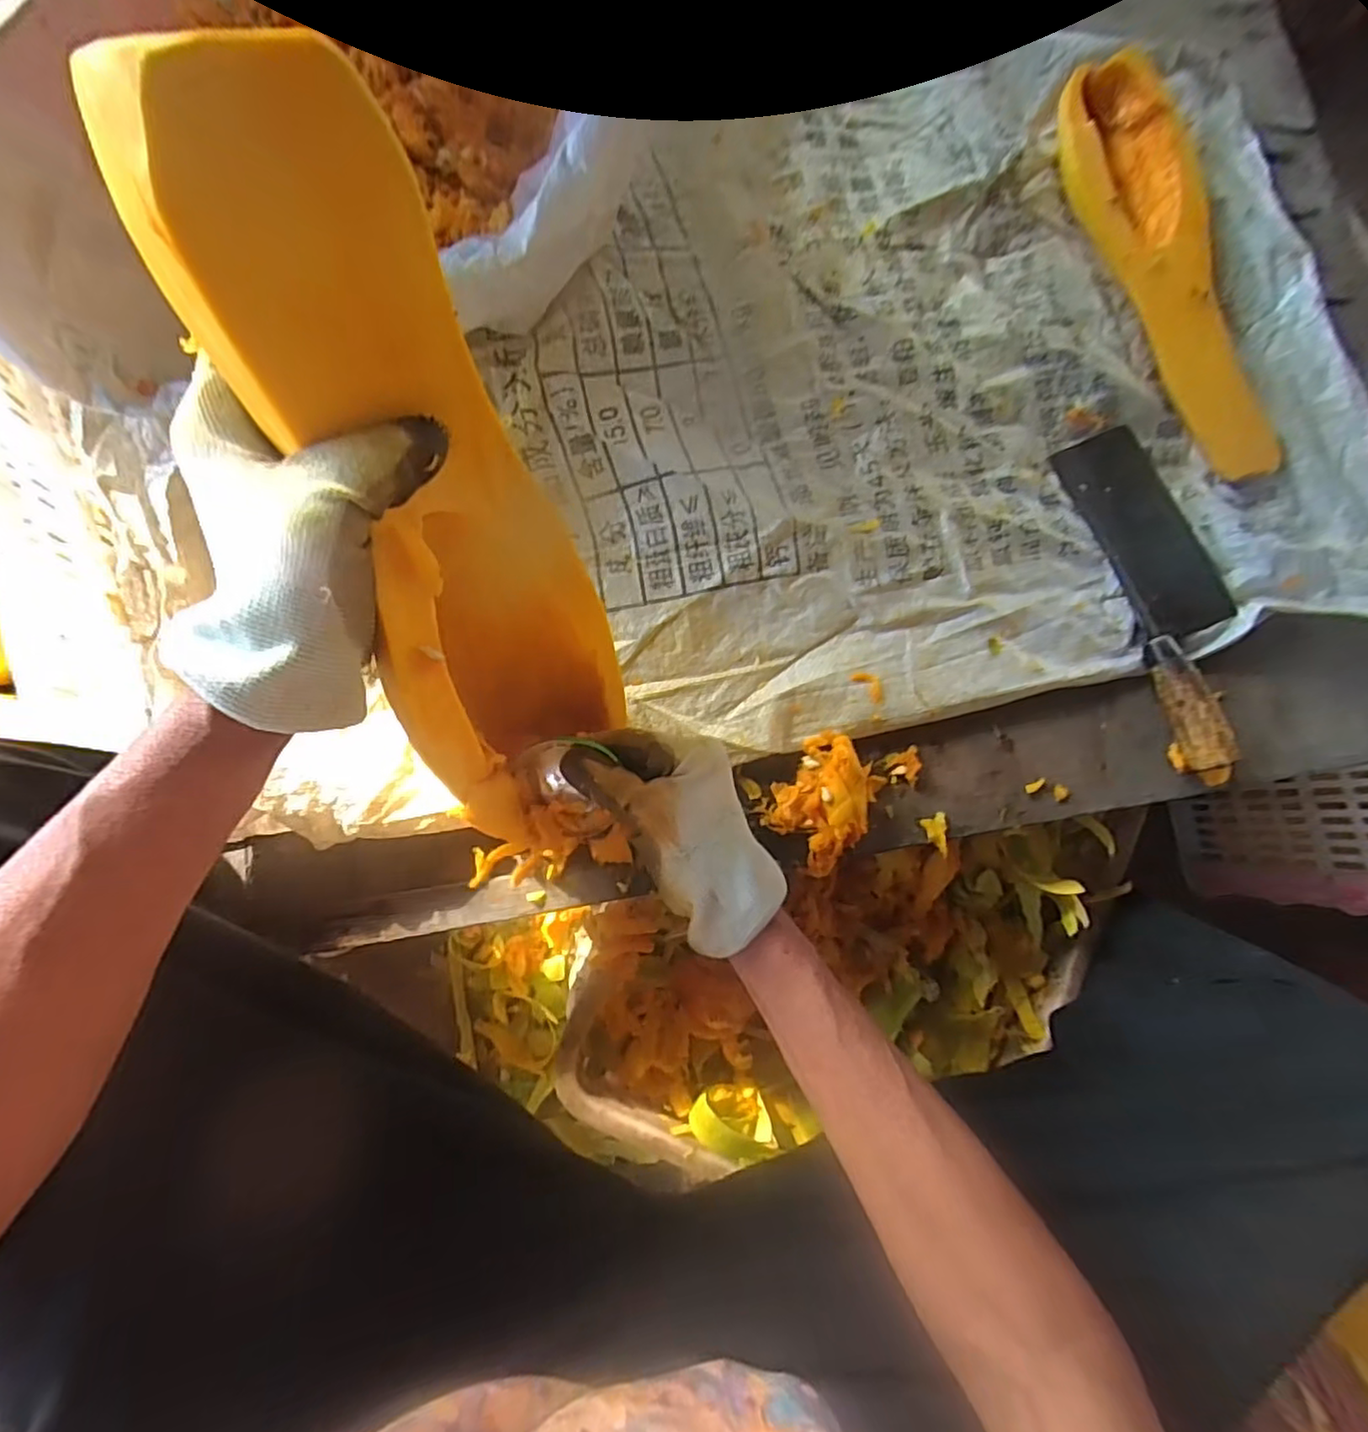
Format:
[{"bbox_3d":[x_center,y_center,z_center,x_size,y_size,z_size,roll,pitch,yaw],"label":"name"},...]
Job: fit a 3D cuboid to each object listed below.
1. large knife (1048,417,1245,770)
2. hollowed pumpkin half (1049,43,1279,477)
[{"bbox_3d":[0.355,-0.095,0.462,0.071,0.029,0.252,-16,84,-13],"label":"large knife"},{"bbox_3d":[0.356,-0.309,0.469,0.075,0.041,0.287,-18,84,-13],"label":"hollowed pumpkin half"}]

